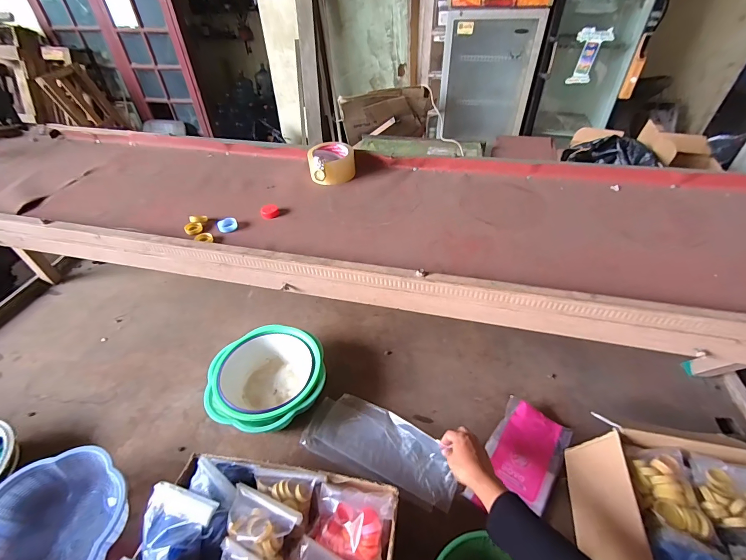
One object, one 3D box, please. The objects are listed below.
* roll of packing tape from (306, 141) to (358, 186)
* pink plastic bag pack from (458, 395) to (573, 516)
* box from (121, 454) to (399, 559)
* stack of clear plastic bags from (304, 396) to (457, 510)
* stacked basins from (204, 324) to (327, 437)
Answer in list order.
[{"bbox_3d":[-0.092,-0.255,0.756,0.102,0.057,0.093,-1,42,1],"label":"roll of packing tape"},{"bbox_3d":[0.297,0.359,0.687,0.130,0.032,0.231,25,48,26],"label":"pink plastic bag pack"},{"bbox_3d":[-0.159,0.429,0.520,0.365,0.163,0.246,5,42,7],"label":"box"},{"bbox_3d":[0.016,0.344,0.722,0.317,0.021,0.133,16,58,21],"label":"stack of clear plastic bags"},{"bbox_3d":[-0.236,0.227,0.791,0.246,0.094,0.236,-1,42,1],"label":"stacked basins"}]

